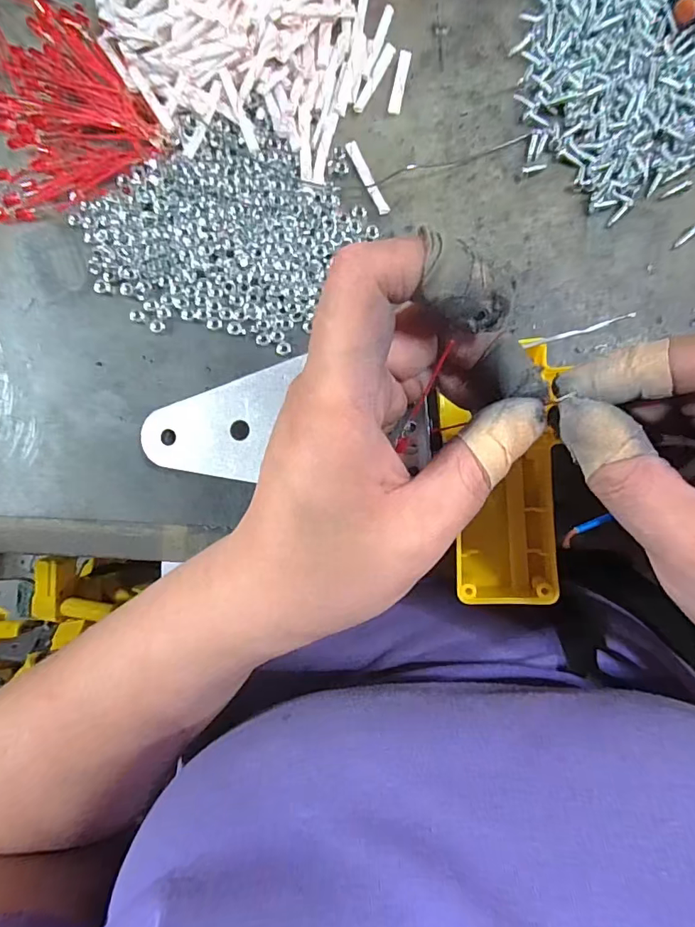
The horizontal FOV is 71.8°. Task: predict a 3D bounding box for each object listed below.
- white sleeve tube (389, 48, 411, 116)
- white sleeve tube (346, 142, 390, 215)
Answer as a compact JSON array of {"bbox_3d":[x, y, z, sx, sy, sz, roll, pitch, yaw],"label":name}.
[{"bbox_3d":[0.026,-0.189,0.238,0.006,0.004,0.029,12,91,0],"label":"white sleeve tube"},{"bbox_3d":[0.010,-0.142,0.238,0.006,0.004,0.038,-26,91,1],"label":"white sleeve tube"}]

